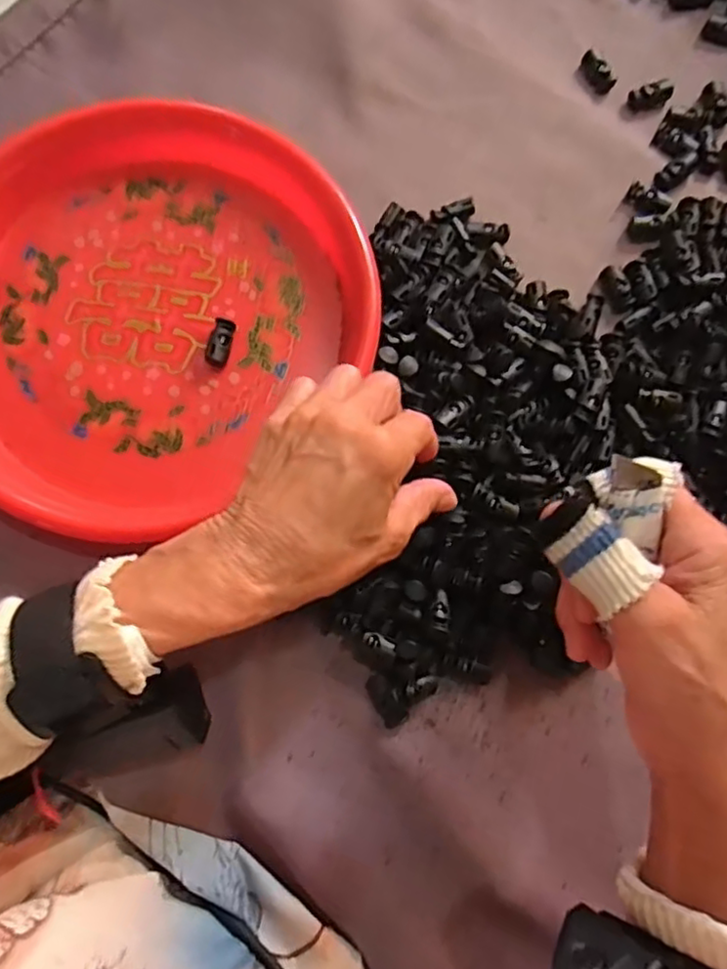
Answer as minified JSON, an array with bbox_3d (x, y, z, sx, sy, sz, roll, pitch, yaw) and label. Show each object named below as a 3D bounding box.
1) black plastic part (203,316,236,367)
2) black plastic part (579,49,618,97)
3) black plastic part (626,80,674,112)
[{"bbox_3d":[-0.083,-0.083,0.375,0.013,0.011,0.028,10,79,1],"label":"black plastic part"},{"bbox_3d":[0.153,-0.271,0.423,0.028,0.009,0.014,44,82,7],"label":"black plastic part"},{"bbox_3d":[0.186,-0.252,0.418,0.028,0.007,0.017,-18,80,-4],"label":"black plastic part"}]

